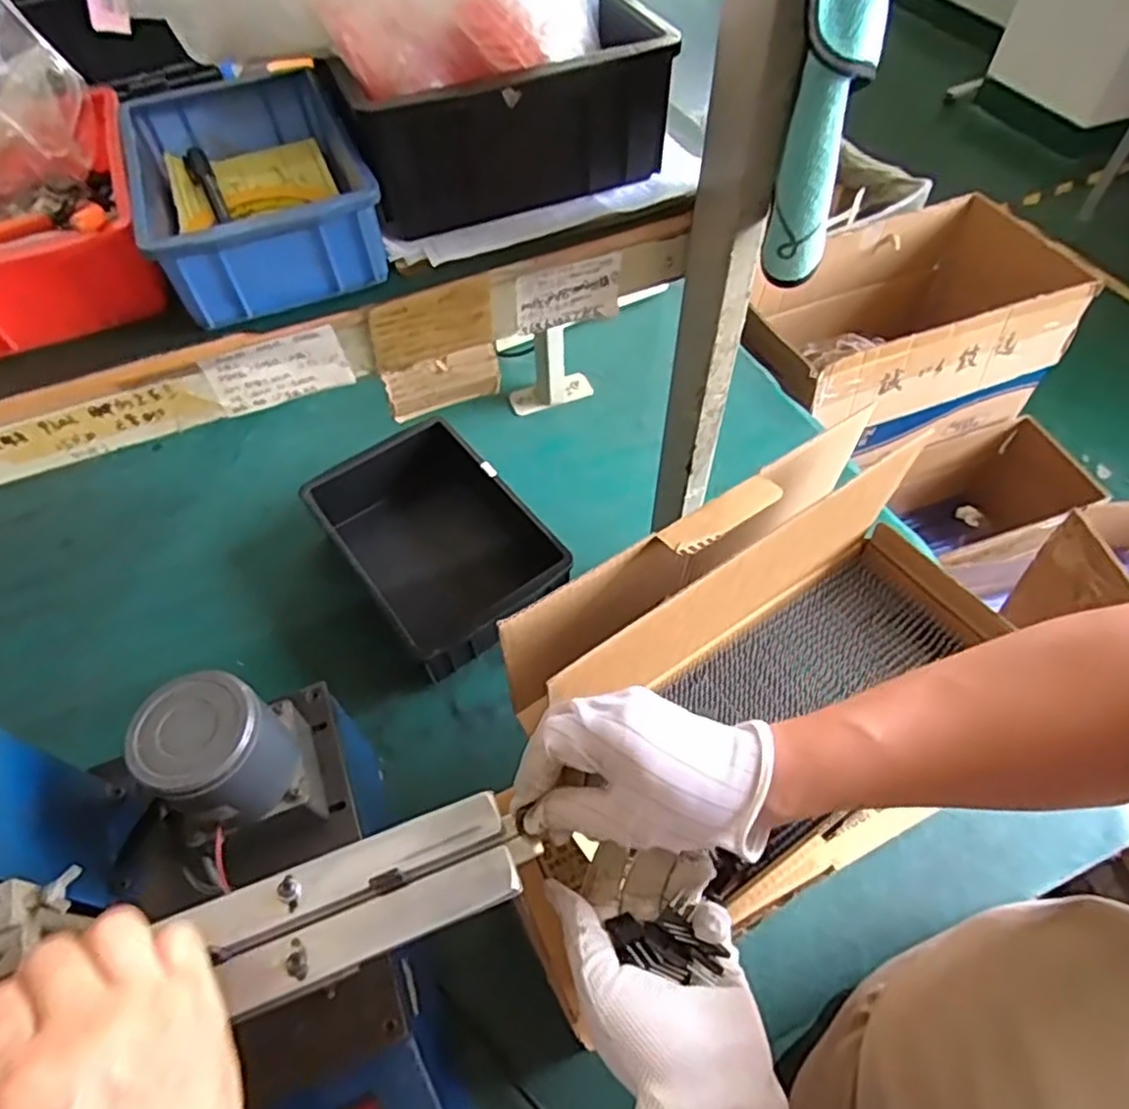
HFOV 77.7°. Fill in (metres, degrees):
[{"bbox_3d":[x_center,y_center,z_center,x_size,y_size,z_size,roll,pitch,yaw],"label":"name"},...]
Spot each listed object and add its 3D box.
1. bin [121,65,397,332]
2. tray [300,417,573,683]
[{"bbox_3d":[-0.200,-0.236,0.448,0.122,0.055,0.194,-22,58,-12],"label":"bin"},{"bbox_3d":[-0.147,-0.015,0.818,0.196,0.084,0.295,-34,61,-19],"label":"tray"}]

